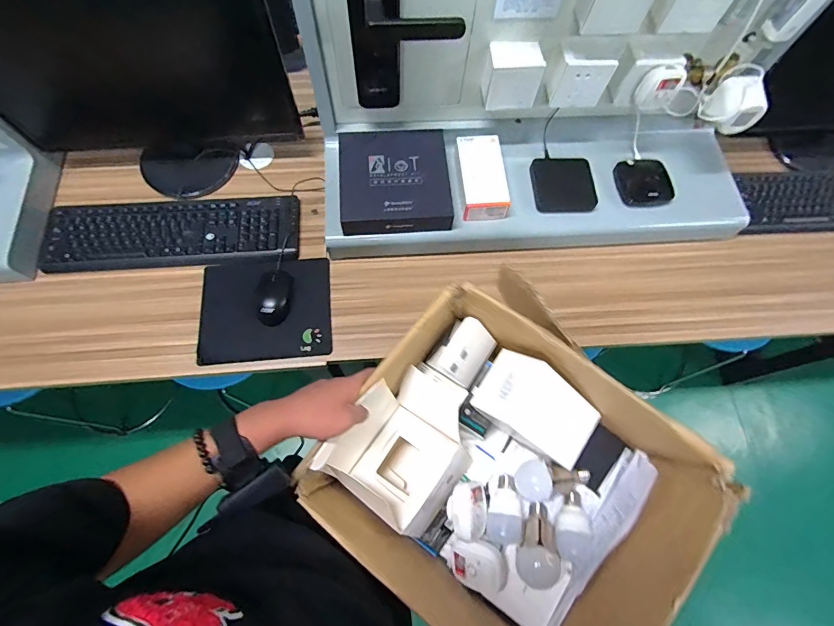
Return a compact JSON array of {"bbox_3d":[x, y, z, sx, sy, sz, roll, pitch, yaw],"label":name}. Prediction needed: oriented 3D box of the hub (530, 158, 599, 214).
[{"bbox_3d":[0.287,-0.253,0.809,0.115,0.021,0.117,-1,67,-2],"label":"hub"}]

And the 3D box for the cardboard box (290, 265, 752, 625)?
[{"bbox_3d":[0.112,0.206,0.542,0.379,0.221,0.361,37,71,13],"label":"cardboard box"}]

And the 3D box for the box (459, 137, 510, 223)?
[{"bbox_3d":[0.122,-0.262,0.784,0.080,0.050,0.164,-3,68,-3],"label":"box"}]

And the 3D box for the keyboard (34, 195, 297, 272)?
[{"bbox_3d":[-0.467,-0.159,0.794,0.458,0.024,0.144,-5,68,-3],"label":"keyboard"}]

